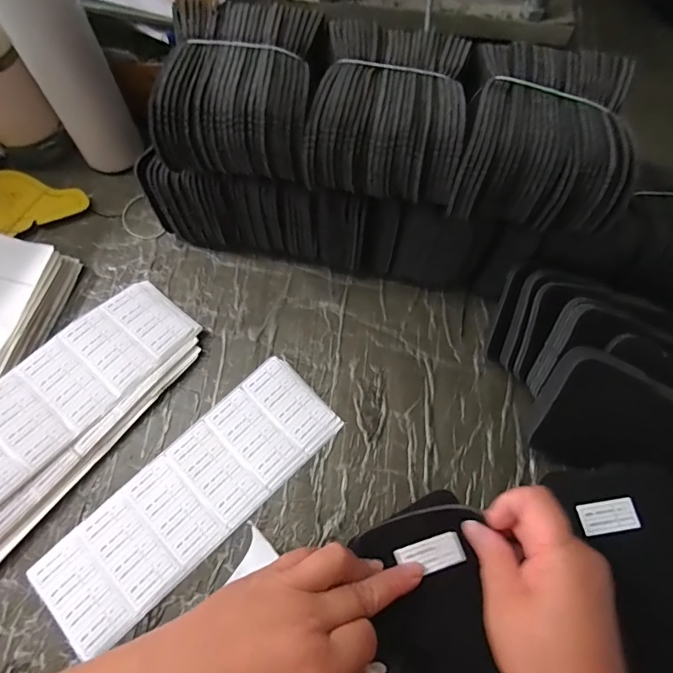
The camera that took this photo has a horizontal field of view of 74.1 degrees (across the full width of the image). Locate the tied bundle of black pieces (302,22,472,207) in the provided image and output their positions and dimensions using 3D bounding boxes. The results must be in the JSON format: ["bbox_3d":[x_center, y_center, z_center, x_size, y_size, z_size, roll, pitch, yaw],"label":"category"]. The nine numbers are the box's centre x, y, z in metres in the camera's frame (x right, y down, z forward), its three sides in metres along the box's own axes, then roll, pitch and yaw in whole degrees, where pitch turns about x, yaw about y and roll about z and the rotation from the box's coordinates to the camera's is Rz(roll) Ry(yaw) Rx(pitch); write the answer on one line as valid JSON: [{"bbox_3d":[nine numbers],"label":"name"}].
[{"bbox_3d":[0.042,-0.179,0.351,0.109,0.055,0.126,11,68,1],"label":"tied bundle of black pieces"}]

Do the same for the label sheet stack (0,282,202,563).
[{"bbox_3d":[-0.242,0.067,0.374,0.104,0.040,0.278,36,71,11],"label":"label sheet stack"}]

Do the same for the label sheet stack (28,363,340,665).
[{"bbox_3d":[-0.116,0.129,0.372,0.255,0.012,0.091,-42,76,-17],"label":"label sheet stack"}]

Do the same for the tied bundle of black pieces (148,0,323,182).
[{"bbox_3d":[-0.072,-0.196,0.356,0.120,0.065,0.126,5,68,-1],"label":"tied bundle of black pieces"}]

